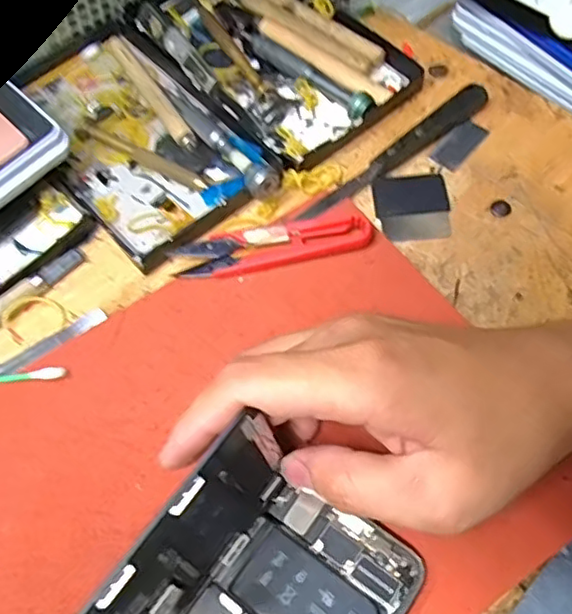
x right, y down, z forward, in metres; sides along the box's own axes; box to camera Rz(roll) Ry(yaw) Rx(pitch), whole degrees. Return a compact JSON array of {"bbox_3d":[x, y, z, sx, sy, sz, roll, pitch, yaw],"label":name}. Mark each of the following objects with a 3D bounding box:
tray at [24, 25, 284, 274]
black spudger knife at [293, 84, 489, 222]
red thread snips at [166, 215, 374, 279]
[{"bbox_3d":[-0.087,-0.103,0.358,0.097,0.020,0.175,-36,65,-15],"label":"tray"},{"bbox_3d":[0.063,-0.088,0.347,0.136,0.010,0.014,-36,65,-15],"label":"black spudger knife"},{"bbox_3d":[-0.006,-0.031,0.320,0.100,0.009,0.023,-9,61,-1],"label":"red thread snips"}]

